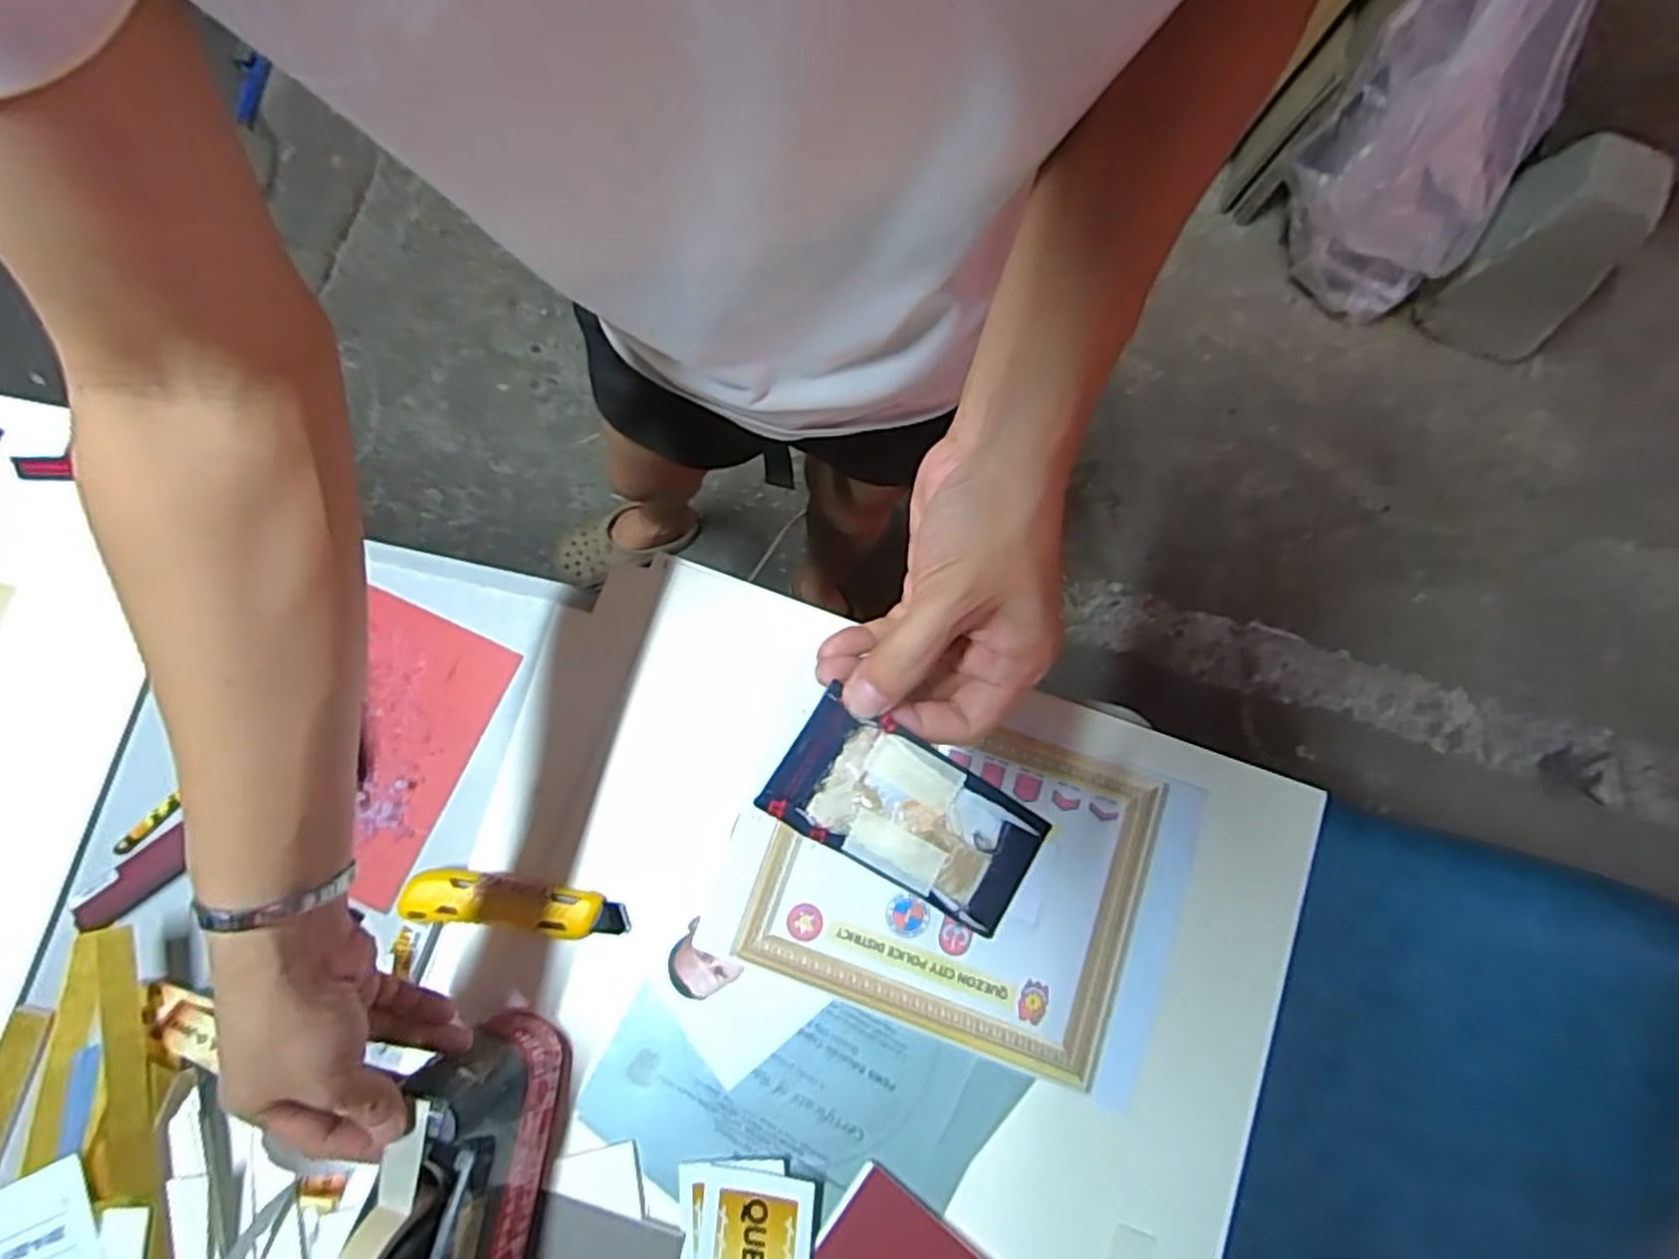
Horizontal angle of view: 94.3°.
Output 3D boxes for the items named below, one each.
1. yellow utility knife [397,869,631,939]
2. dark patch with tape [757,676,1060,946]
[{"bbox_3d":[-0.216,0.183,0.521,0.145,0.016,0.034,6,78,1],"label":"yellow utility knife"},{"bbox_3d":[0.024,0.069,0.297,0.100,0.005,0.051,28,79,8],"label":"dark patch with tape"}]

